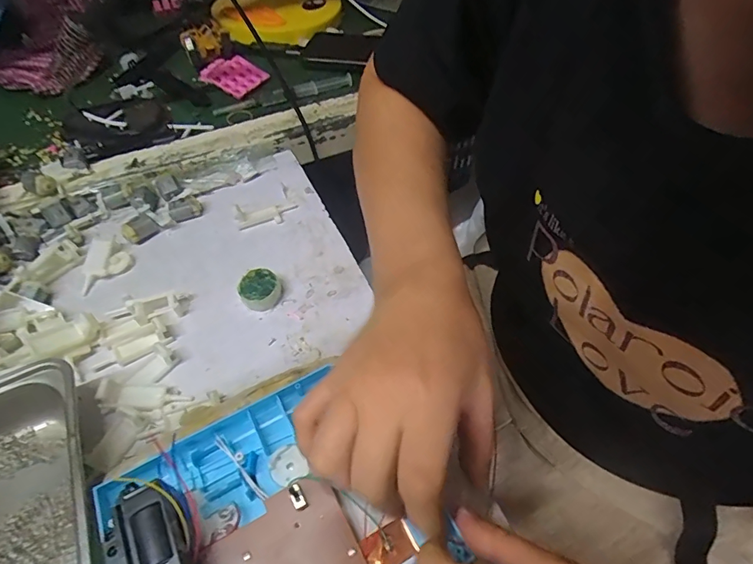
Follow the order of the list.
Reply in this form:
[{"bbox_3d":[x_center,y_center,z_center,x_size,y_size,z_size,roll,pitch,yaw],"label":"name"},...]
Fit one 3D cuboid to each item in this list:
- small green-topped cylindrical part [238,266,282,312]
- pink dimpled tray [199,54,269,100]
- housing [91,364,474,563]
[{"bbox_3d":[-0.096,0.006,0.378,0.033,0.017,0.030,0,52,0],"label":"small green-topped cylindrical part"},{"bbox_3d":[-0.187,-0.270,0.590,0.087,0.015,0.065,31,58,22],"label":"pink dimpled tray"},{"bbox_3d":[-0.062,0.125,0.233,0.140,0.039,0.131,-25,56,-19],"label":"housing"}]

